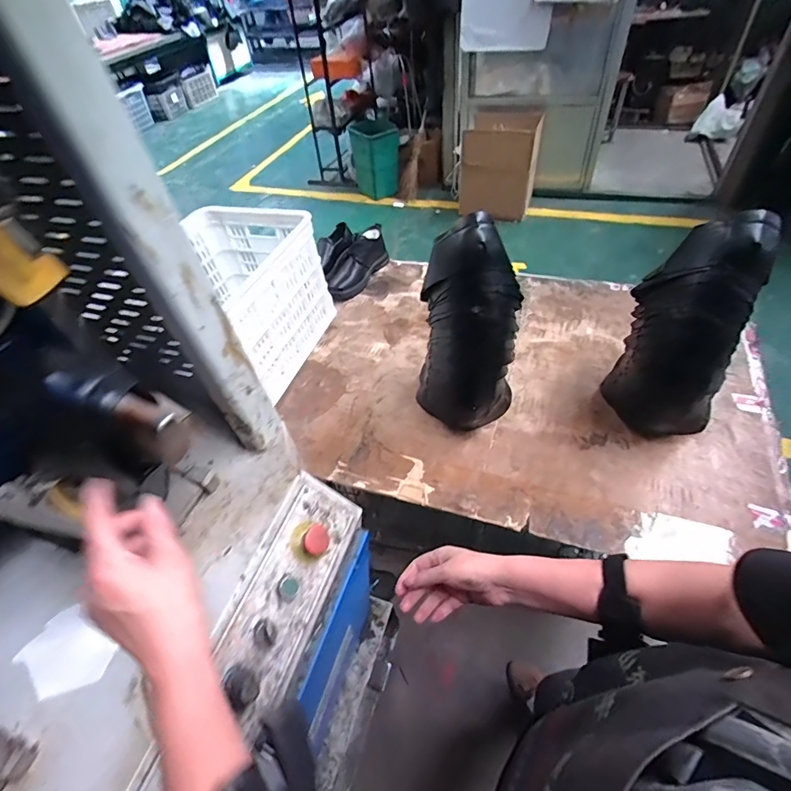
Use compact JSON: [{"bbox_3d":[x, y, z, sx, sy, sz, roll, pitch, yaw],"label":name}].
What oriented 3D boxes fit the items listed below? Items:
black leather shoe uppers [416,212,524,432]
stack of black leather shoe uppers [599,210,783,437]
[{"bbox_3d":[0.127,-0.096,0.815,0.154,0.423,0.178,-38,56,-25],"label":"black leather shoe uppers"},{"bbox_3d":[0.517,-0.097,0.787,0.173,0.430,0.155,21,54,22],"label":"stack of black leather shoe uppers"}]

